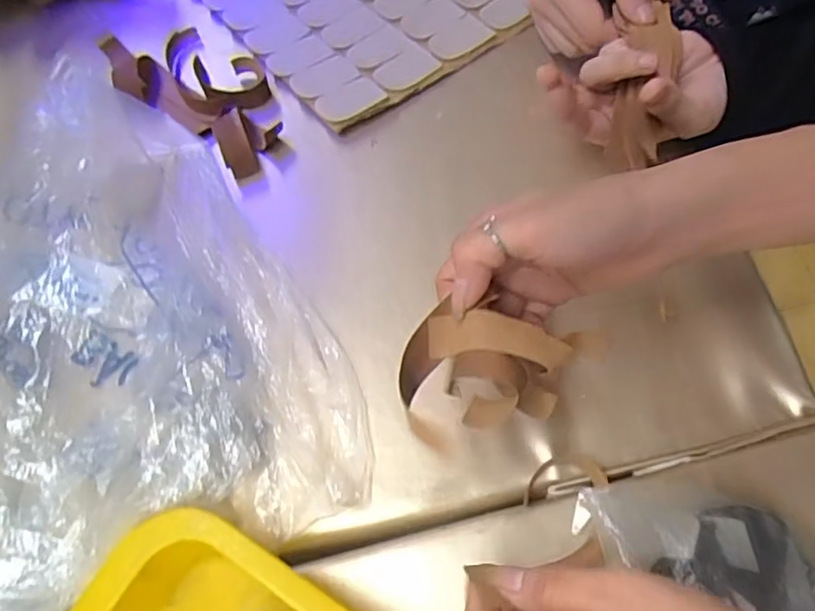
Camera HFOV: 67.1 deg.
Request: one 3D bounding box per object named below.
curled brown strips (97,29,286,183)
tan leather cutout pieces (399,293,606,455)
[{"bbox_3d":[-0.156,-0.169,0.469,0.165,0.022,0.081,35,70,19],"label":"curled brown strips"},{"bbox_3d":[0.039,0.036,0.286,0.081,0.047,0.052,14,65,10],"label":"tan leather cutout pieces"}]

